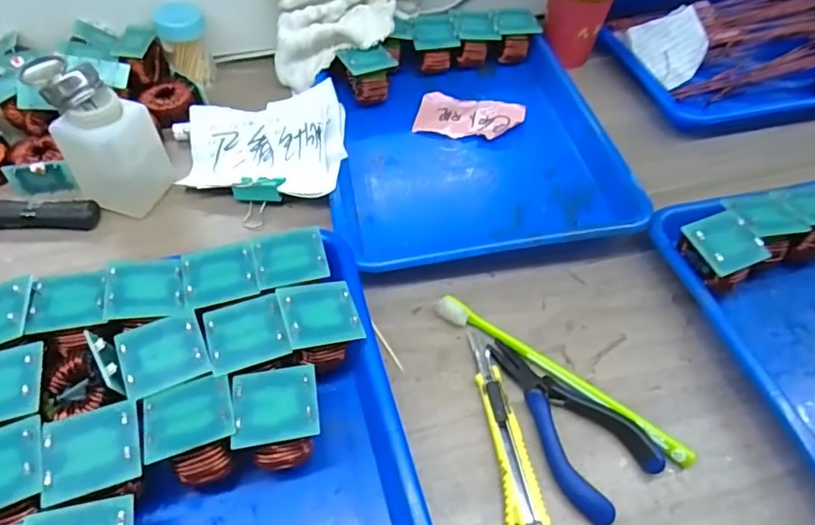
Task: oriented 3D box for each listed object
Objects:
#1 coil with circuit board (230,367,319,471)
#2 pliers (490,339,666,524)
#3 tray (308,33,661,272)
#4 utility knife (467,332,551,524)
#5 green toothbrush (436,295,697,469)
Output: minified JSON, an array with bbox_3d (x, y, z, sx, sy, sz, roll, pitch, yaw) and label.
[{"bbox_3d":[-0.074,0.095,0.323,0.046,0.048,0.046,-6,52,-7],"label":"coil with circuit board"},{"bbox_3d":[0.098,0.097,0.352,0.060,0.015,0.121,-28,58,-22],"label":"pliers"},{"bbox_3d":[0.053,-0.113,0.506,0.241,0.034,0.273,-6,51,-7],"label":"tray"},{"bbox_3d":[0.062,0.107,0.346,0.023,0.010,0.138,-3,52,-5],"label":"utility knife"},{"bbox_3d":[0.100,0.076,0.371,0.188,0.011,0.016,31,55,21],"label":"green toothbrush"}]

